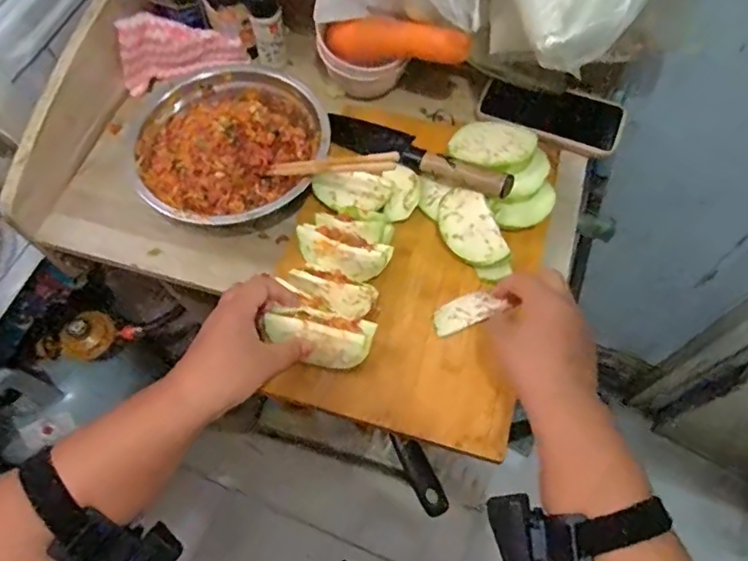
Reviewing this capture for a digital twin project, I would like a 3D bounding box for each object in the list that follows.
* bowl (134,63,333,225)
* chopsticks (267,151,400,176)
[{"bbox_3d":[-0.153,-0.142,0.605,0.195,0.061,0.192,-1,64,1],"label":"bowl"},{"bbox_3d":[-0.048,-0.111,0.542,0.193,0.016,0.018,8,57,46],"label":"chopsticks"}]

